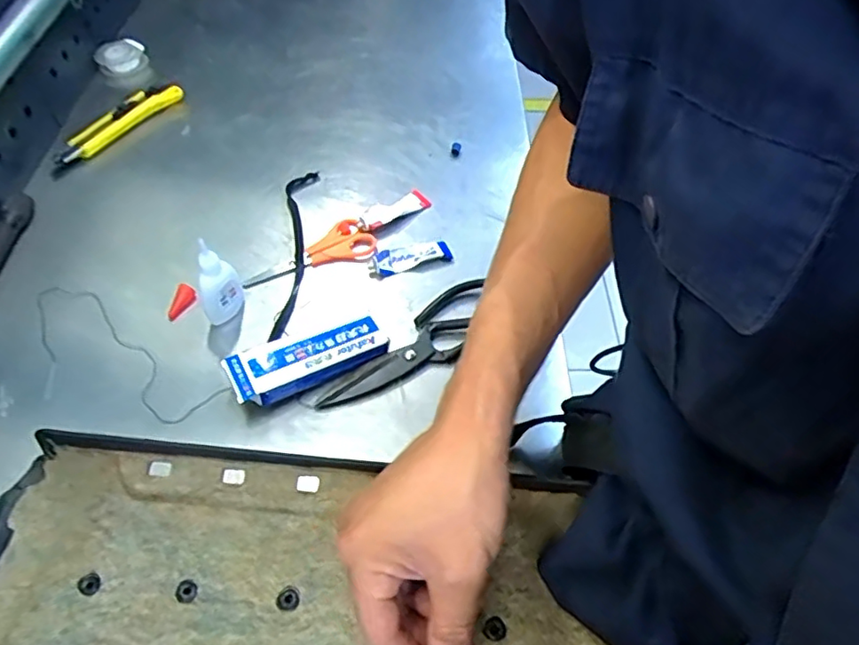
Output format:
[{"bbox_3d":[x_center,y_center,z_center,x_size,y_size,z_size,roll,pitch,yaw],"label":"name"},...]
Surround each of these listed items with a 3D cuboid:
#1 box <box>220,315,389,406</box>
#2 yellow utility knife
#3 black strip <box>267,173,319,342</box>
[{"bbox_3d":[-0.096,0.030,0.482,0.123,0.029,0.042,-21,55,-16],"label":"box"},{"bbox_3d":[-0.357,-0.234,0.692,0.033,0.023,0.178,24,56,17],"label":"yellow utility knife"},{"bbox_3d":[-0.131,-0.074,0.572,0.027,0.007,0.216,-1,52,-1],"label":"black strip"}]

